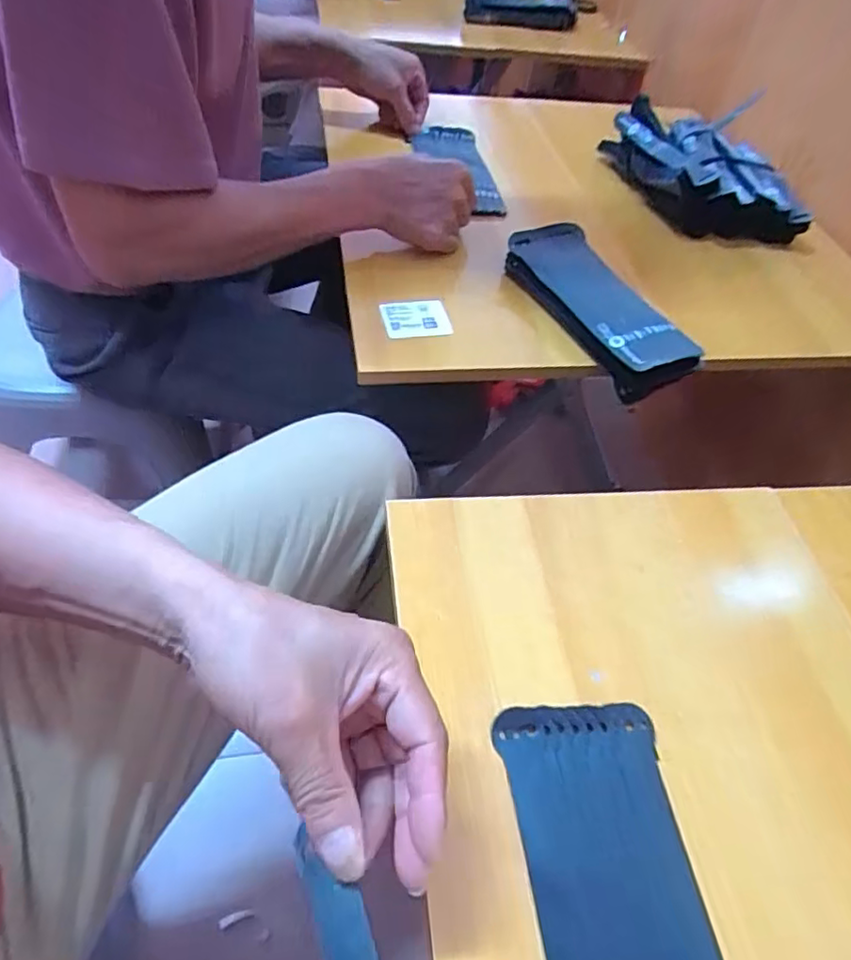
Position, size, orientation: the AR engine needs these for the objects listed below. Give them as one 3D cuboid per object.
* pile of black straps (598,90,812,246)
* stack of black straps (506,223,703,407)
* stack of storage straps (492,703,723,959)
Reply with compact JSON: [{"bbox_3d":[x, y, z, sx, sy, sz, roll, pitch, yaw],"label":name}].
[{"bbox_3d":[0.338,-0.377,0.747,0.195,0.063,0.217,1,51,-3],"label":"pile of black straps"},{"bbox_3d":[0.160,-0.163,0.564,0.091,0.042,0.207,-18,56,-20],"label":"stack of black straps"},{"bbox_3d":[0.093,0.207,0.273,0.084,0.007,0.200,-1,52,-8],"label":"stack of storage straps"}]

